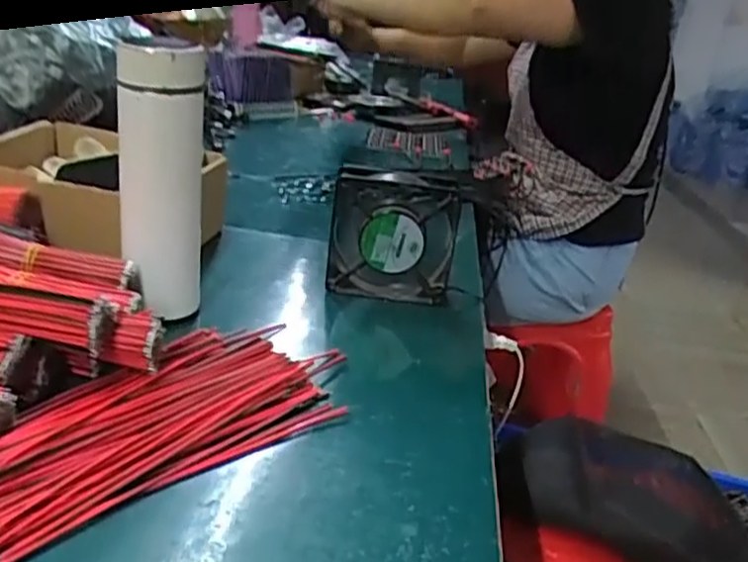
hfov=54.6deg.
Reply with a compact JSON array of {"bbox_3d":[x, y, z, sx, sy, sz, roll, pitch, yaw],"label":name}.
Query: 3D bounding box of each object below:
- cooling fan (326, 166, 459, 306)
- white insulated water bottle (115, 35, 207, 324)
[{"bbox_3d":[0.017,-0.041,0.698,0.116,0.126,0.031,11,22,9],"label":"cooling fan"},{"bbox_3d":[-0.177,-0.086,0.608,0.070,0.219,0.059,0,23,-17],"label":"white insulated water bottle"}]

